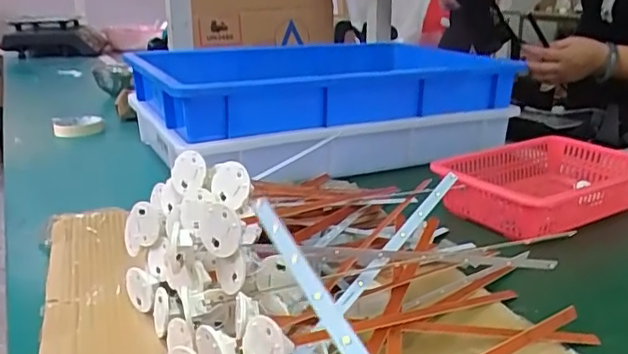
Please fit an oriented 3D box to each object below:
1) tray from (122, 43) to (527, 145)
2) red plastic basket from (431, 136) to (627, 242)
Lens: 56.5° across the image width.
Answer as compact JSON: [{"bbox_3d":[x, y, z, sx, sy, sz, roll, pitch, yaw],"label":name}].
[{"bbox_3d":[-0.016,-0.155,0.940,0.501,0.086,0.414,-10,21,-25],"label":"tray"},{"bbox_3d":[0.288,0.008,0.717,0.264,0.061,0.165,-11,21,-28],"label":"red plastic basket"}]

